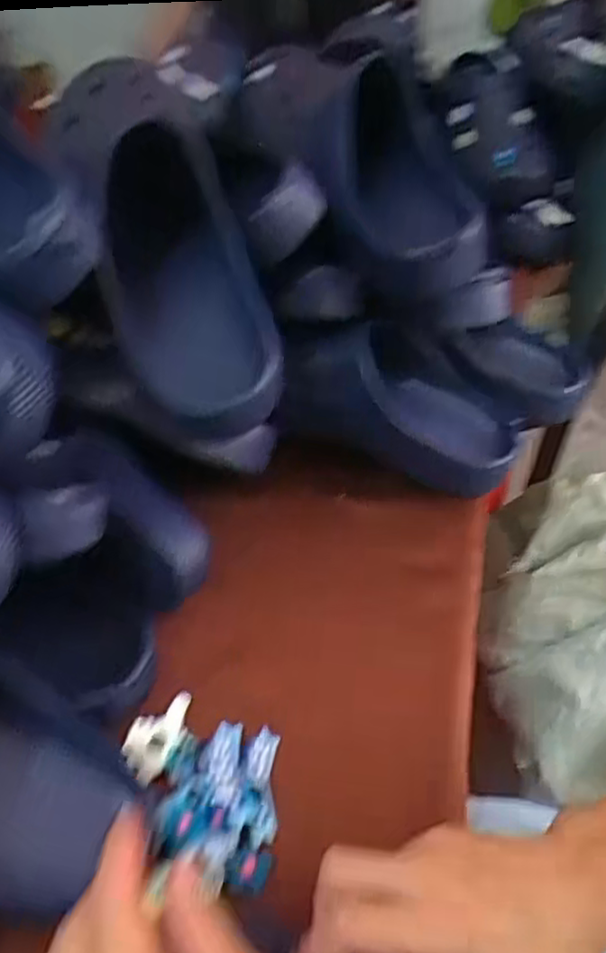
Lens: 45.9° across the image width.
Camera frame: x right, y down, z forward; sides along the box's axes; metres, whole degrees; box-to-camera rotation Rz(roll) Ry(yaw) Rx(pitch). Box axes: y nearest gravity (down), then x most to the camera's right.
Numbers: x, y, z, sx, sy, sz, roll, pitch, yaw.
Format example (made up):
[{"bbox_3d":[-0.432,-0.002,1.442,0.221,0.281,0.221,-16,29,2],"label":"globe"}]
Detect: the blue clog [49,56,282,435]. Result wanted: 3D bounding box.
[{"bbox_3d":[-0.075,-0.125,0.430,0.080,0.211,0.083,-29,24,-27],"label":"blue clog"}]

